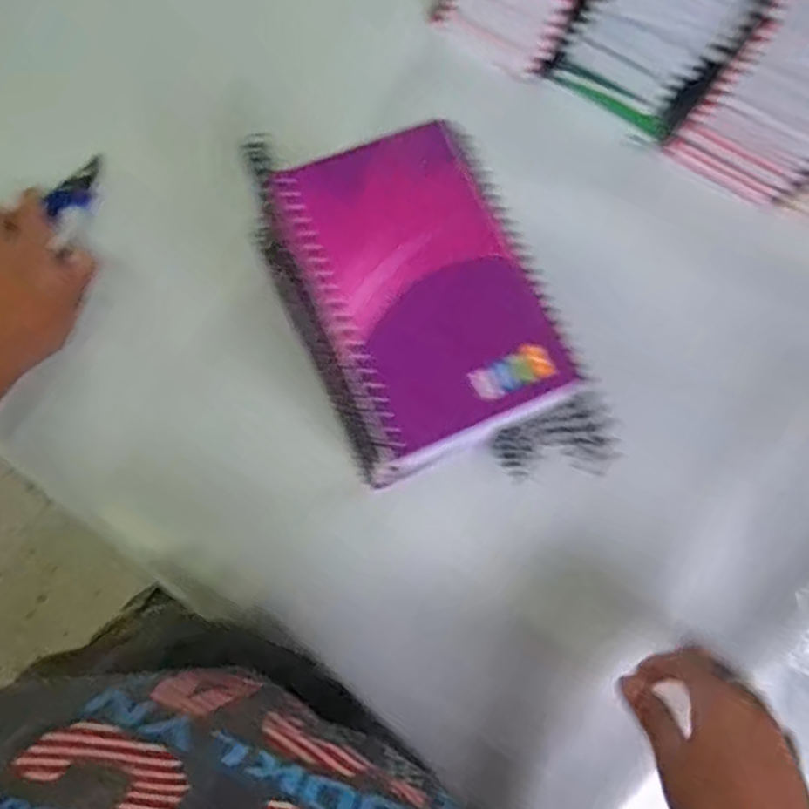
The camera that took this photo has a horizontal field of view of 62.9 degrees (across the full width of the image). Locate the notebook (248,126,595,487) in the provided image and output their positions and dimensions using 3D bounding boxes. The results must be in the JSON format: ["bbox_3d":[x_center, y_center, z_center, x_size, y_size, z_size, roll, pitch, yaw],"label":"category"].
[{"bbox_3d":[0.004,-0.047,0.269,0.098,0.011,0.134,-25,79,-5],"label":"notebook"}]

